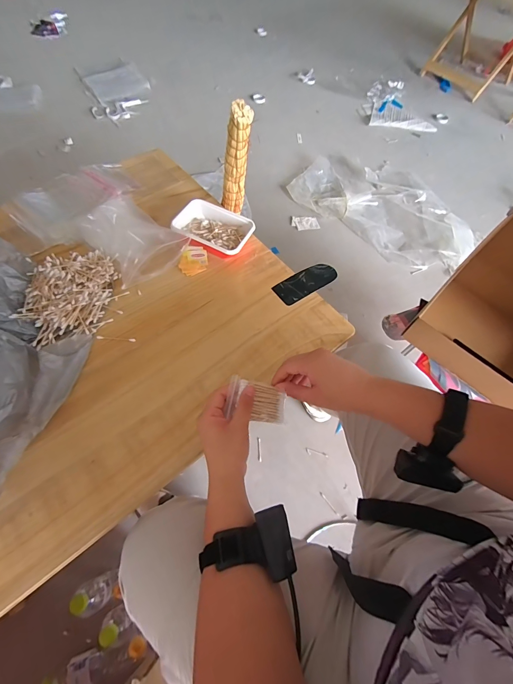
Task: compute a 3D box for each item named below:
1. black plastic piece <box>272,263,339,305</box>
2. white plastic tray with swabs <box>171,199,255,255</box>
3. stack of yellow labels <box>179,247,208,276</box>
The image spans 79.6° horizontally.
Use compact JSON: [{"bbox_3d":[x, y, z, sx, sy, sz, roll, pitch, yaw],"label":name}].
[{"bbox_3d":[0.114,-0.137,0.694,0.161,0.005,0.060,-31,68,-19],"label":"black plastic piece"},{"bbox_3d":[-0.103,-0.263,0.712,0.179,0.037,0.127,22,62,8],"label":"white plastic tray with swabs"},{"bbox_3d":[-0.139,-0.179,0.678,0.061,0.031,0.057,-5,62,-7],"label":"stack of yellow labels"}]

